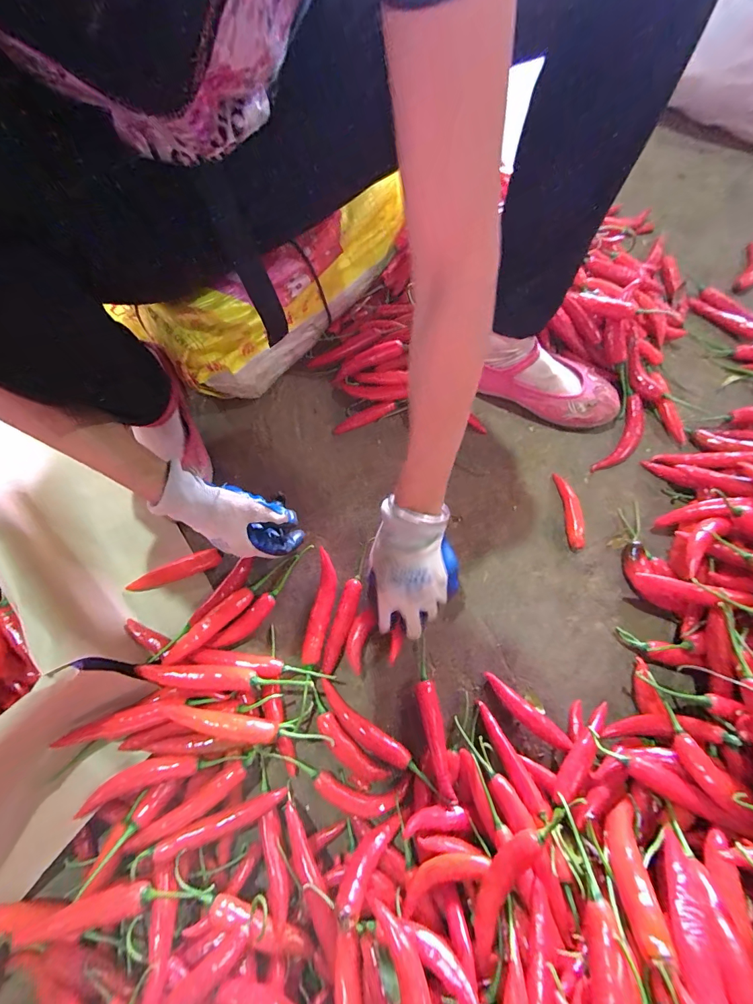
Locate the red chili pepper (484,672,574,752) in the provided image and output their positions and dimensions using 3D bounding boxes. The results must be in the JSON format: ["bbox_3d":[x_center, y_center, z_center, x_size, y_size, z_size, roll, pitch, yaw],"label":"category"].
[{"bbox_3d":[0.159,0.227,0.416,0.098,0.026,0.022,38,77,13],"label":"red chili pepper"}]

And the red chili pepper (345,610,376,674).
[{"bbox_3d":[-0.020,0.159,0.444,0.023,0.015,0.070,14,58,6],"label":"red chili pepper"}]

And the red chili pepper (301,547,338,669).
[{"bbox_3d":[-0.063,0.125,0.461,0.026,0.022,0.129,7,72,4],"label":"red chili pepper"}]

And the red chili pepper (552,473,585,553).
[{"bbox_3d":[0.242,0.010,0.478,0.020,0.018,0.099,-4,72,1],"label":"red chili pepper"}]

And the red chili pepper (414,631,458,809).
[{"bbox_3d":[0.059,0.230,0.415,0.022,0.032,0.150,-11,72,-2],"label":"red chili pepper"}]

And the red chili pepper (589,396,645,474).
[{"bbox_3d":[0.329,-0.083,0.507,0.040,0.020,0.117,30,76,11],"label":"red chili pepper"}]

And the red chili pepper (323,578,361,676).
[{"bbox_3d":[-0.041,0.146,0.454,0.023,0.014,0.108,16,73,7],"label":"red chili pepper"}]

